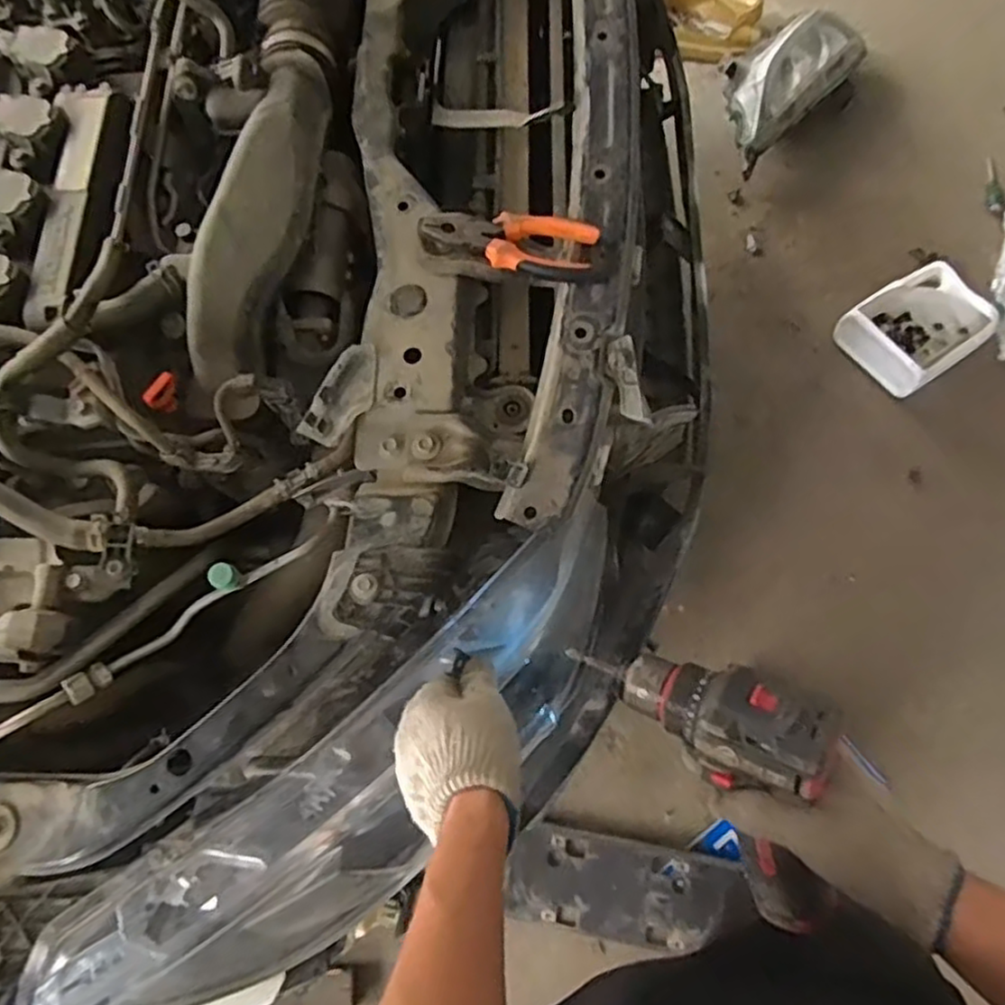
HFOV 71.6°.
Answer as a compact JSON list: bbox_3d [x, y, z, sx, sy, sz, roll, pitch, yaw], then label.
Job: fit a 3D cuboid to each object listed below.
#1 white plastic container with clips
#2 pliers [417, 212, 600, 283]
[{"bbox_3d":[0.881,-0.376,1.477,0.293,0.114,0.216,-32,69,-11],"label":"white plastic container with clips"},{"bbox_3d":[0.005,-0.215,0.582,0.144,0.027,0.051,1,67,2],"label":"pliers"}]

